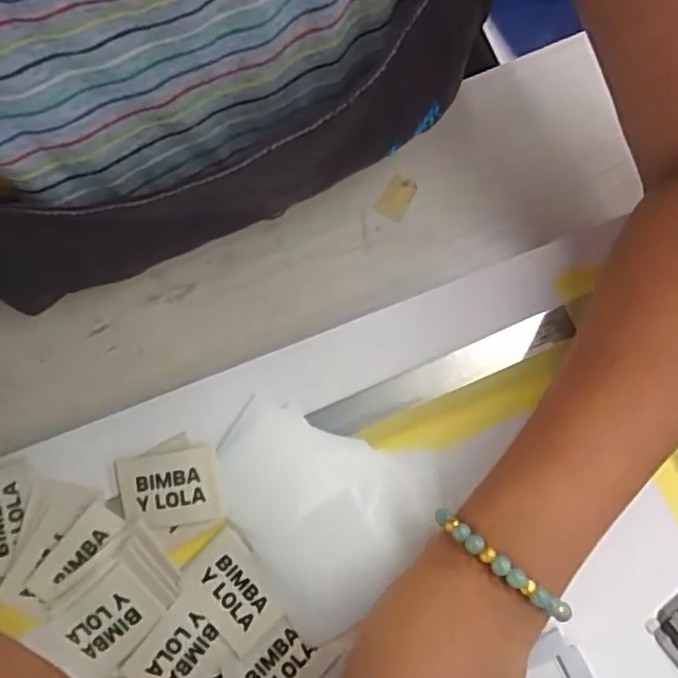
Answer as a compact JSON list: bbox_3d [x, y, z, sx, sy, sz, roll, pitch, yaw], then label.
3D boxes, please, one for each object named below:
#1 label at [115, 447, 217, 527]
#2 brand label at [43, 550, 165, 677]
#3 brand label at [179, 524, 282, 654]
[{"bbox_3d":[-0.083,0.072,0.305,0.048,0.004,0.035,-7,76,-1],"label":"label"},{"bbox_3d":[-0.106,0.128,0.291,0.049,0.004,0.036,-39,91,-2],"label":"brand label"},{"bbox_3d":[-0.050,0.118,0.298,0.034,0.004,0.047,-42,80,-9],"label":"brand label"}]

